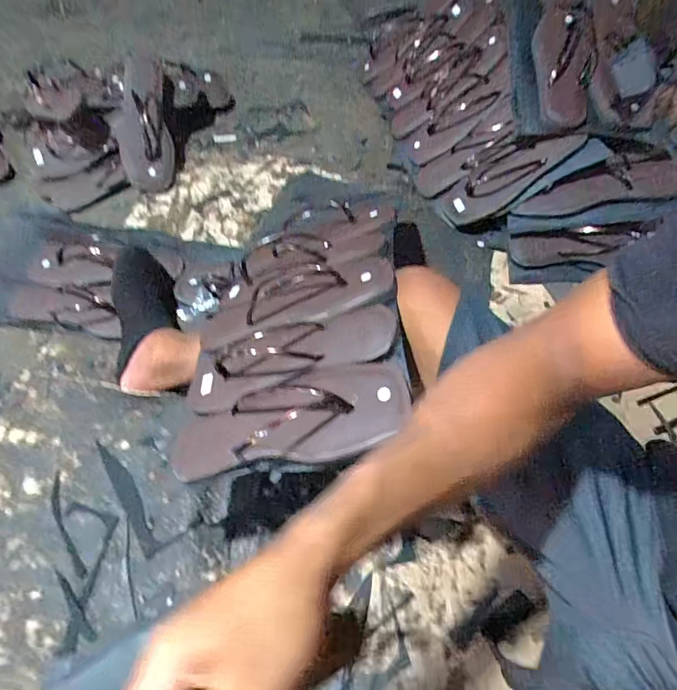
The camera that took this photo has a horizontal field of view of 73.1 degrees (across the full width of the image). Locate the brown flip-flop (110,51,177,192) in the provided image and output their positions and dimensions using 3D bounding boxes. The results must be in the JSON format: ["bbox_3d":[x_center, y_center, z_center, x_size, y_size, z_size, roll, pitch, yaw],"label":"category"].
[{"bbox_3d":[-0.392,-0.436,0.898,0.108,0.056,0.257,-6,91,-4],"label":"brown flip-flop"}]

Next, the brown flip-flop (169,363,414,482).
[{"bbox_3d":[-0.064,0.072,0.443,0.265,0.048,0.099,-17,55,19],"label":"brown flip-flop"}]

